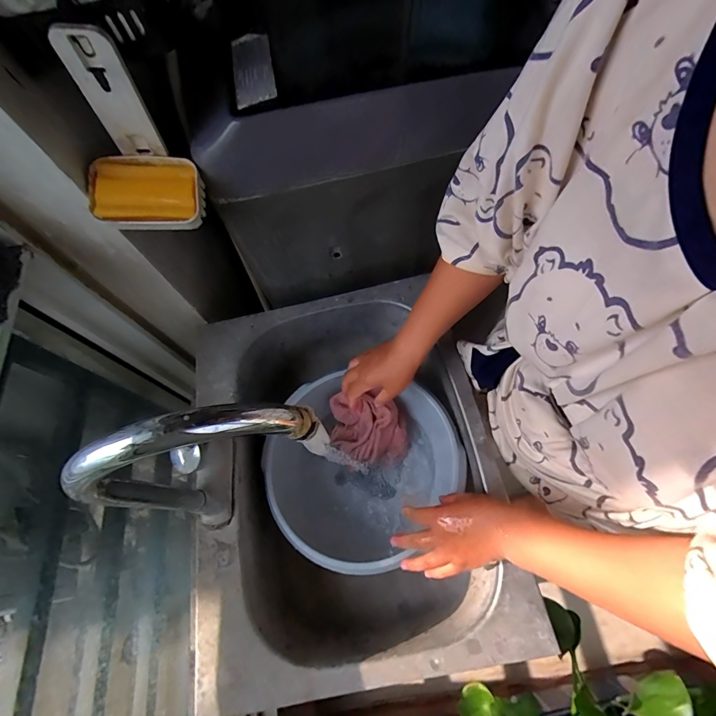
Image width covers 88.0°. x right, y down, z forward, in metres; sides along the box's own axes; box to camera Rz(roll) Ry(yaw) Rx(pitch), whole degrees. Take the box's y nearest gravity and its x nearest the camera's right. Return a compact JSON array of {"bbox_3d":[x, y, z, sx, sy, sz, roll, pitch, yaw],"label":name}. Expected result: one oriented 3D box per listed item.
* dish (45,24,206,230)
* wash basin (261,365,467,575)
[{"bbox_3d":[-0.254,-0.226,0.389,0.118,0.176,0.081,-14,64,-4],"label":"dish"},{"bbox_3d":[0.012,0.178,0.583,0.273,0.113,0.270,-1,64,2],"label":"wash basin"}]

